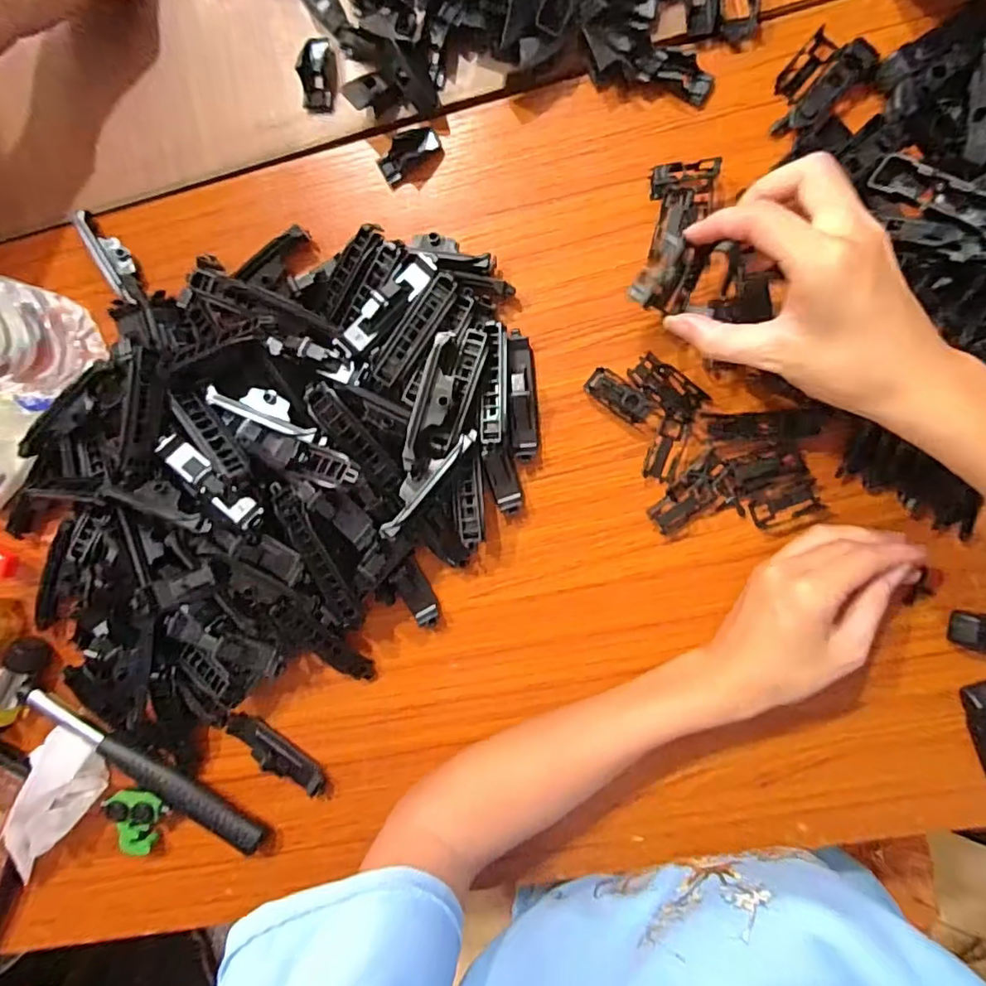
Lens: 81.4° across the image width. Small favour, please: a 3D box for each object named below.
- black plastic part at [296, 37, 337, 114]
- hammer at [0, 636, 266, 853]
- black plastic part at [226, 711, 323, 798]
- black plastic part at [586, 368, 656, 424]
[{"bbox_3d":[-0.109,-0.263,0.359,0.022,0.009,0.042,1,94,7],"label":"black plastic part"},{"bbox_3d":[-0.257,0.190,0.399,0.214,0.026,0.064,37,97,3],"label":"hammer"},{"bbox_3d":[-0.146,0.176,0.386,0.077,0.019,0.018,32,97,4],"label":"black plastic part"},{"bbox_3d":[0.078,-0.060,0.353,0.042,0.015,0.018,35,97,3],"label":"black plastic part"}]

